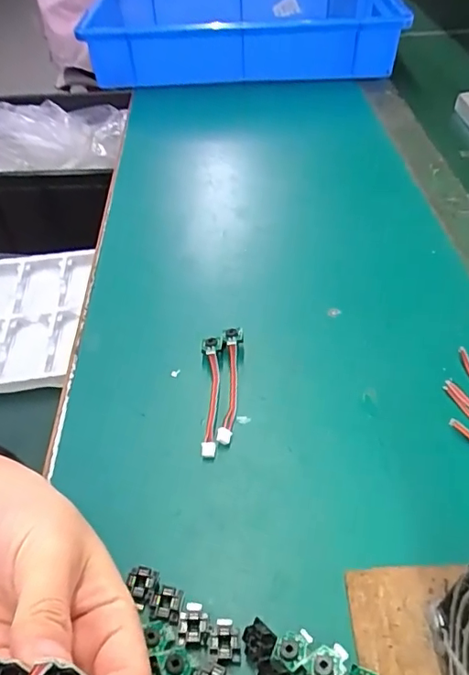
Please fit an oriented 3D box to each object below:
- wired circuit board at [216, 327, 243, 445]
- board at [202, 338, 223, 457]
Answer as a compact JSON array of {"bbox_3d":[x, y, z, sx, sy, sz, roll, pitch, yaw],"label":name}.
[{"bbox_3d":[-0.004,0.028,0.330,0.012,0.011,0.086,0,46,5],"label":"wired circuit board"},{"bbox_3d":[-0.014,0.035,0.325,0.012,0.011,0.085,-3,46,1],"label":"board"}]

